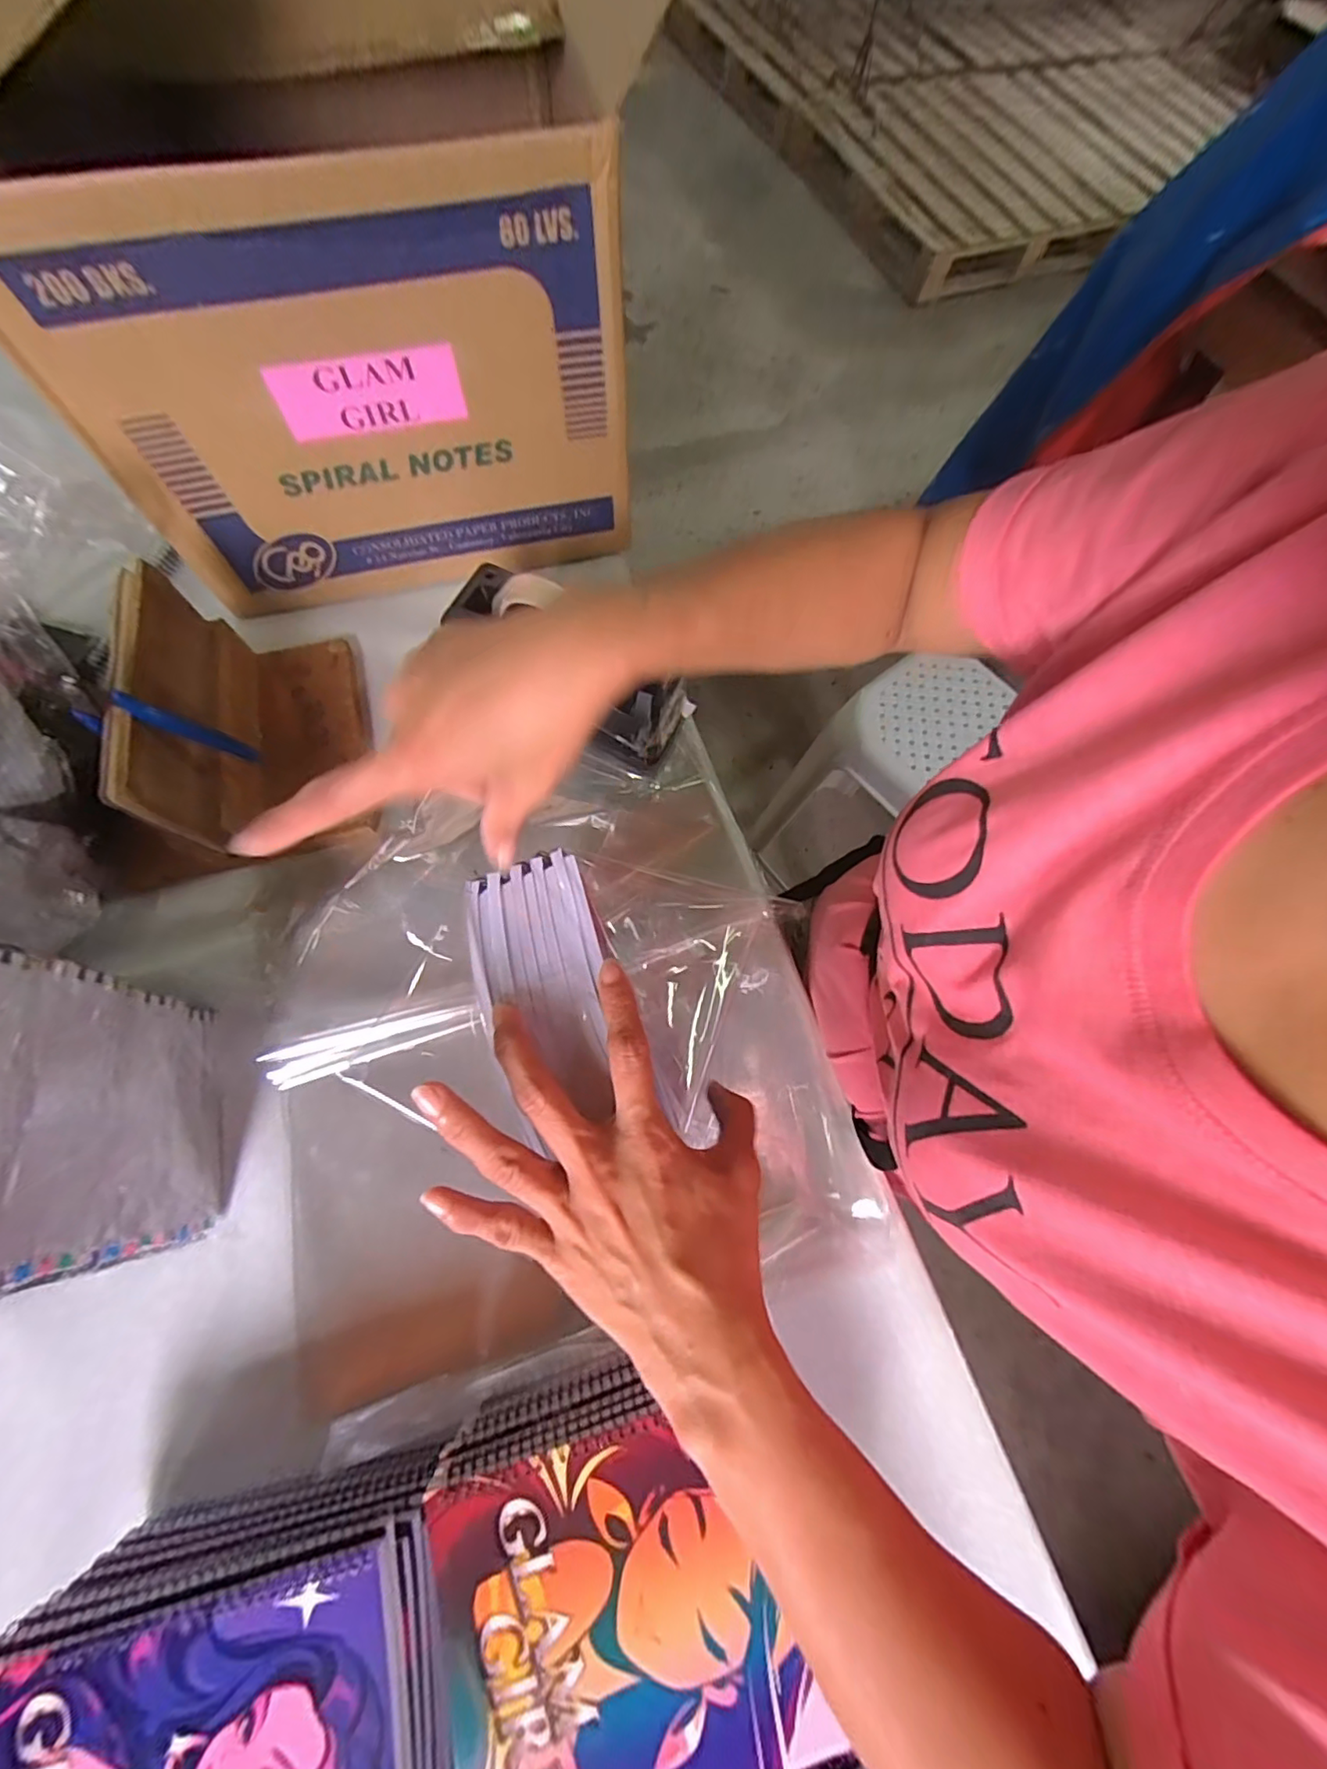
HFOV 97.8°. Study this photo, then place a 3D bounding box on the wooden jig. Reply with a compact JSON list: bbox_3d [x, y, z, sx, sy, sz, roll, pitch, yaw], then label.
[{"bbox_3d":[-0.340,-0.140,0.485,0.129,0.135,0.208,-13,71,-7],"label":"wooden jig"}]

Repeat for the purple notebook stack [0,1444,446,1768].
[{"bbox_3d":[-0.216,0.436,0.292,0.202,0.073,0.169,-12,71,-7],"label":"purple notebook stack"}]

